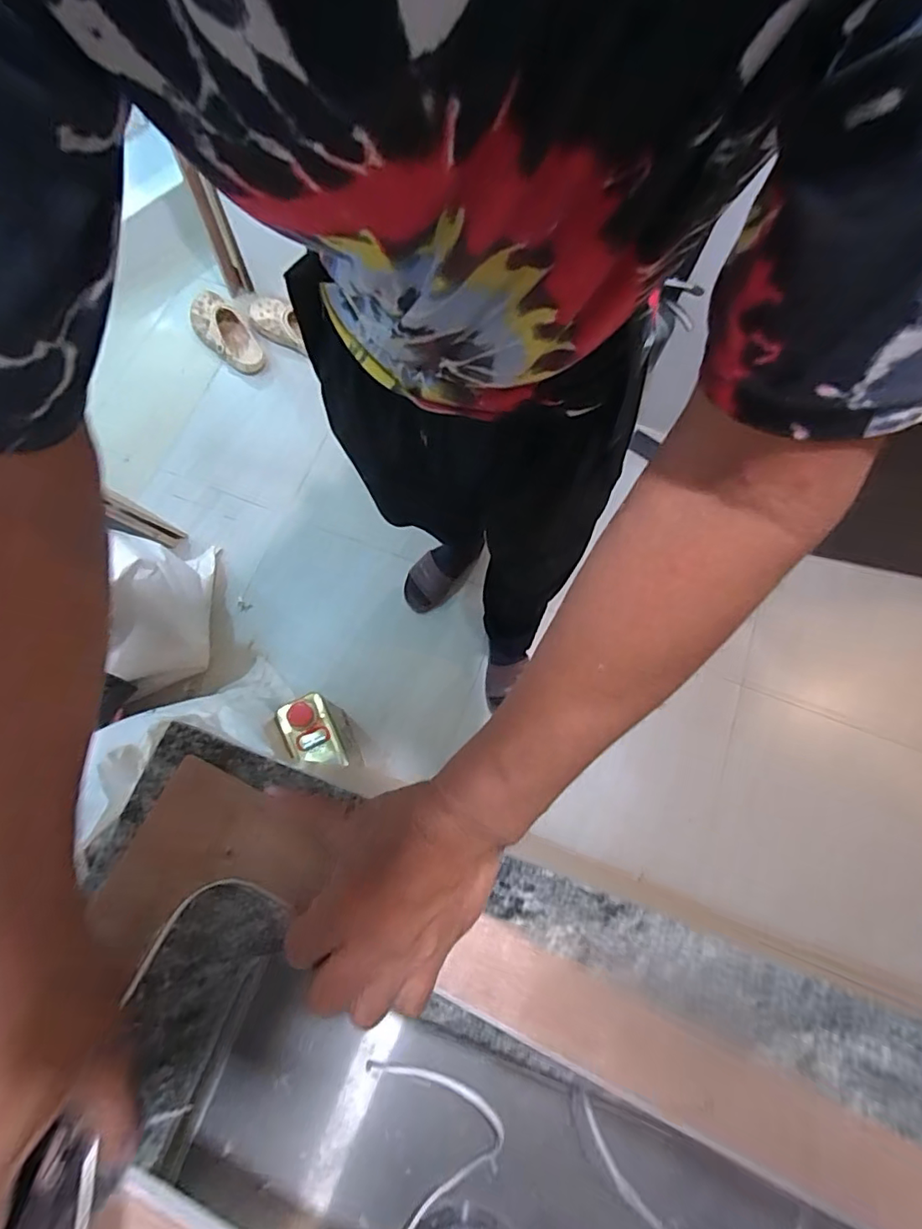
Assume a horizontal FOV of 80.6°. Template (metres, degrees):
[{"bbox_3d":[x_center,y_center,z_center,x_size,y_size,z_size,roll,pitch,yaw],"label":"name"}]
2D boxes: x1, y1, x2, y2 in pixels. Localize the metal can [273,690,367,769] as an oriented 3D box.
[{"bbox_3d":[-0.277,0.250,1.100,0.089,0.258,0.147,-26,76,-9],"label":"metal can"}]

